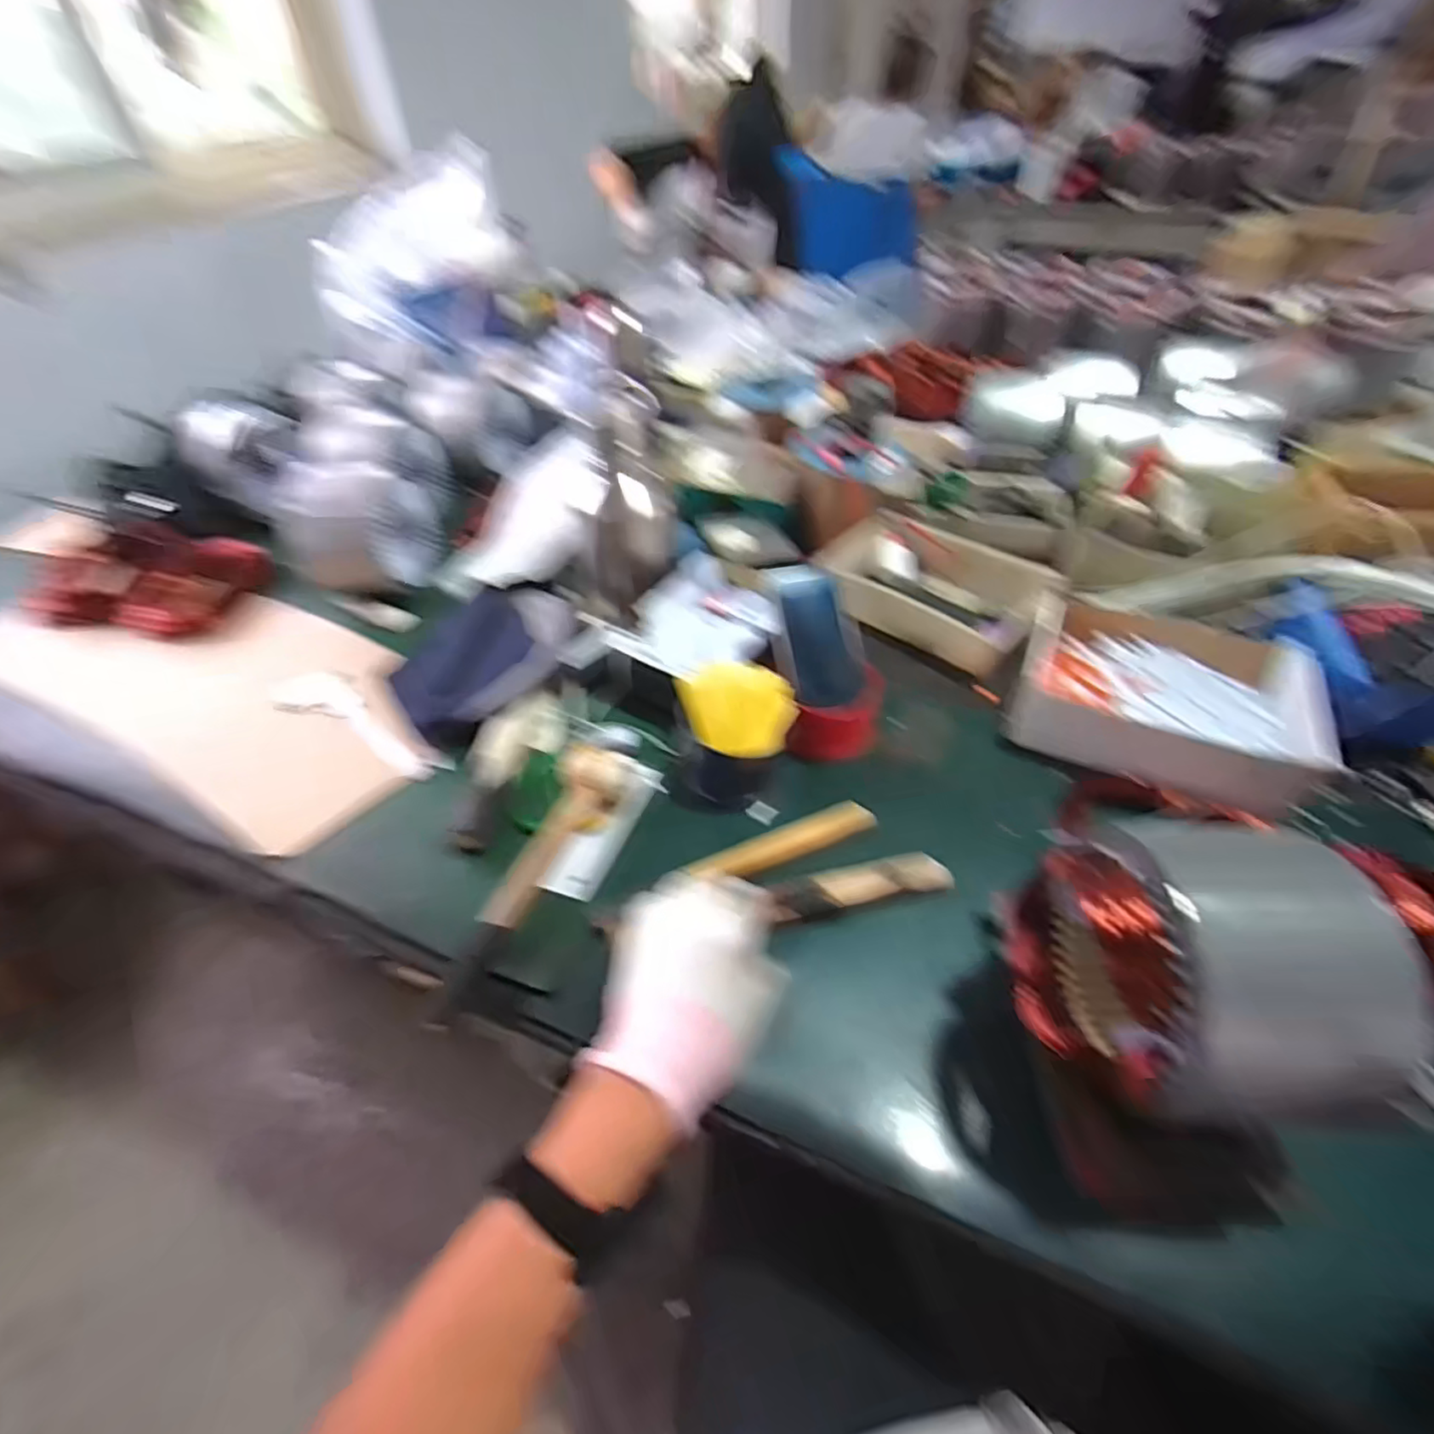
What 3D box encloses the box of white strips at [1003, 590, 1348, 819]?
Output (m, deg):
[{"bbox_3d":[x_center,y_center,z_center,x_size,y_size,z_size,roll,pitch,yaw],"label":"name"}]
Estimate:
[{"bbox_3d":[0.444,-0.017,0.653,0.255,0.070,0.205,20,50,18],"label":"box of white strips"}]

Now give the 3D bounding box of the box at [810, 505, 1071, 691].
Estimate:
[{"bbox_3d":[0.270,-0.156,0.823,0.252,0.085,0.164,35,57,29],"label":"box"}]

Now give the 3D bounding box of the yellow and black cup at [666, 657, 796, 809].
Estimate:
[{"bbox_3d":[0.017,0.015,0.620,0.105,0.085,0.102,7,48,8],"label":"yellow and black cup"}]

